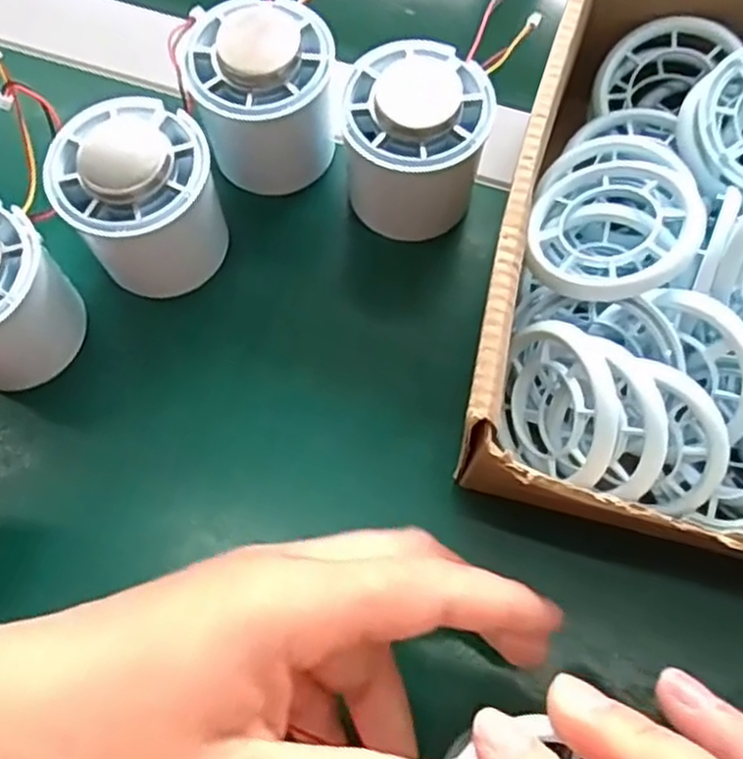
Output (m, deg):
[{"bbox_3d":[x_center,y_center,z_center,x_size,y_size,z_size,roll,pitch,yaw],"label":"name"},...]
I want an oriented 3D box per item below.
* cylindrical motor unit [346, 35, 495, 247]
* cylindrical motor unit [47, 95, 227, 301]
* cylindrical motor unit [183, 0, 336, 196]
[{"bbox_3d":[0.017,-0.088,0.282,0.050,0.046,0.054,0,69,0],"label":"cylindrical motor unit"},{"bbox_3d":[-0.083,-0.065,0.274,0.052,0.059,0.053,0,69,0],"label":"cylindrical motor unit"},{"bbox_3d":[-0.040,-0.107,0.292,0.052,0.053,0.051,0,69,0],"label":"cylindrical motor unit"}]

